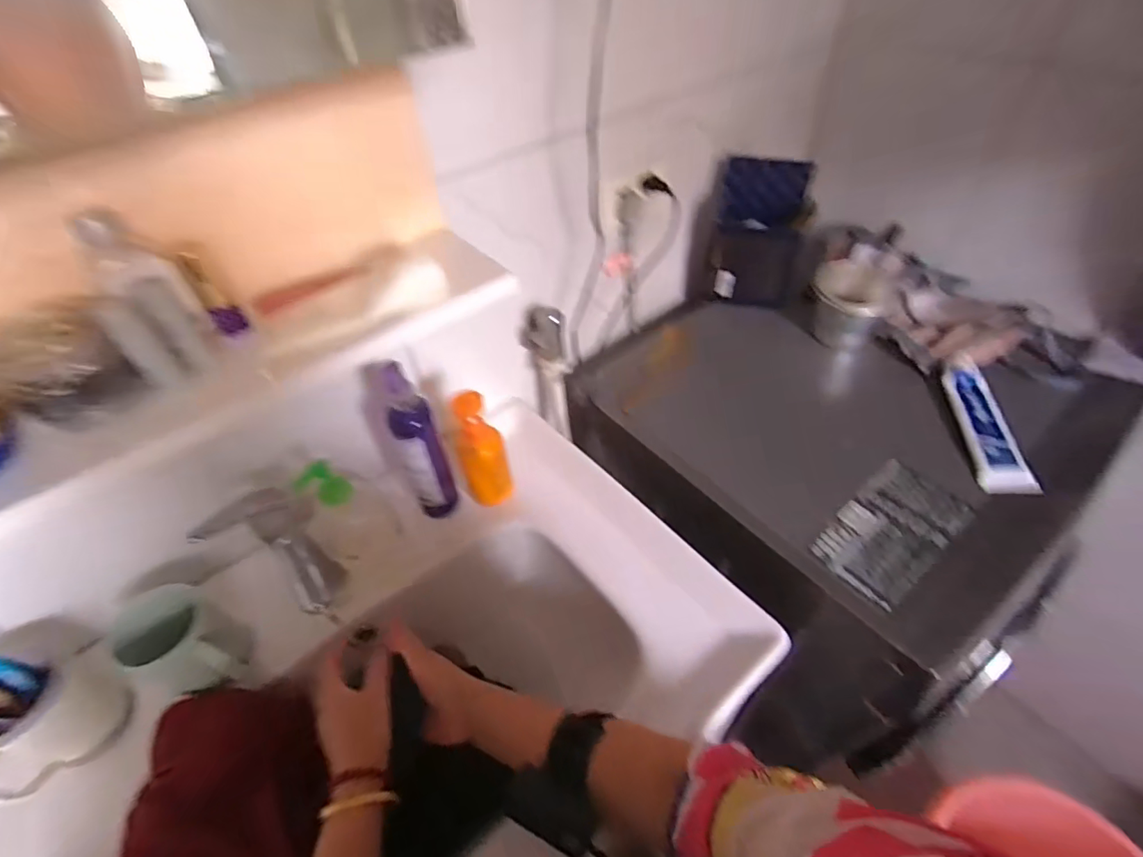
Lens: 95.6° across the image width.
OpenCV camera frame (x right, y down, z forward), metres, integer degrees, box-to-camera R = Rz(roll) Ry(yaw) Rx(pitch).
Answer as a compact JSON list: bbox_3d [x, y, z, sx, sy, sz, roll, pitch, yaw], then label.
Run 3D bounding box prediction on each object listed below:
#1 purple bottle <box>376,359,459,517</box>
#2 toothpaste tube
[{"bbox_3d":[-0.171,0.024,0.586,0.046,0.233,0.040,-21,50,-14],"label":"purple bottle"},{"bbox_3d":[0.501,-0.010,0.631,0.041,0.035,0.209,5,49,9],"label":"toothpaste tube"}]

